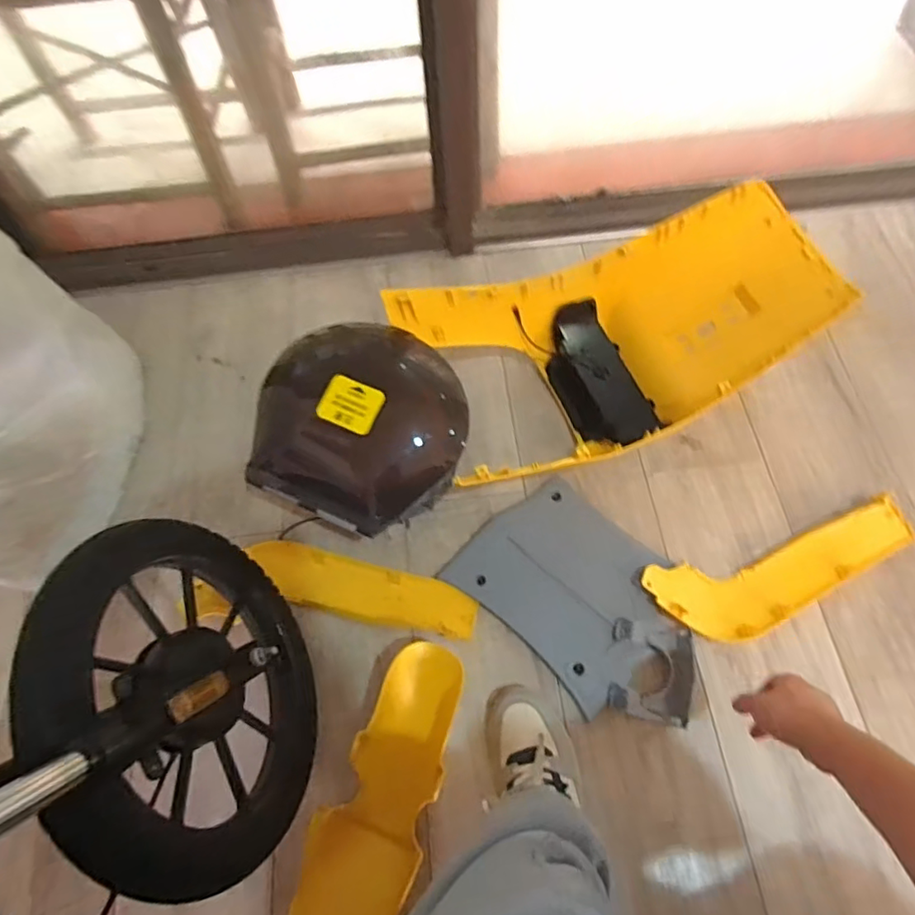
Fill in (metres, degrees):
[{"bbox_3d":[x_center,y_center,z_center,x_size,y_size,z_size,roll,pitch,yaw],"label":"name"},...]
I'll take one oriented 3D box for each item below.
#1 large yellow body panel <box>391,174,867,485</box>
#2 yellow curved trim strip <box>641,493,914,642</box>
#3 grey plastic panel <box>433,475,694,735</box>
[{"bbox_3d":[0.236,-0.171,0.893,0.591,0.248,0.335,-23,66,-7],"label":"large yellow body panel"},{"bbox_3d":[0.492,0.174,0.844,0.425,0.028,0.129,-15,85,-7],"label":"yellow curved trim strip"},{"bbox_3d":[0.193,0.208,0.835,0.363,0.037,0.238,40,71,19],"label":"grey plastic panel"}]

